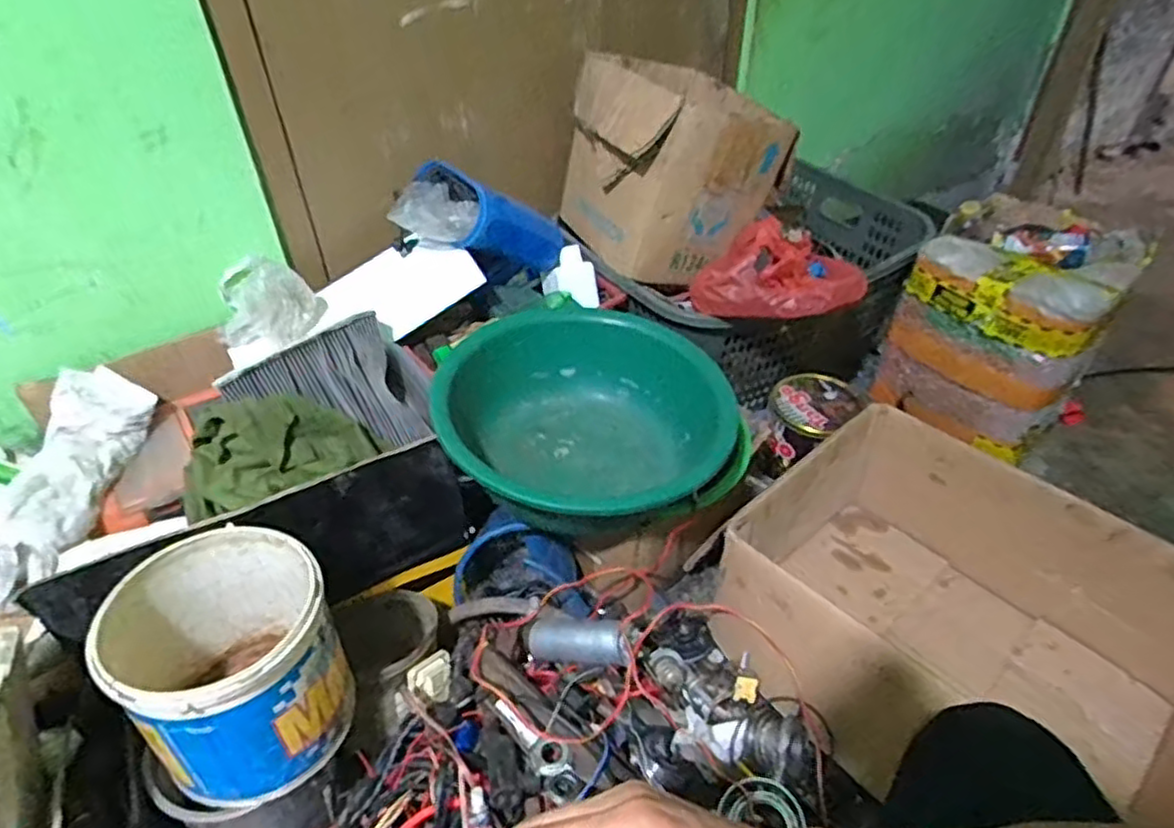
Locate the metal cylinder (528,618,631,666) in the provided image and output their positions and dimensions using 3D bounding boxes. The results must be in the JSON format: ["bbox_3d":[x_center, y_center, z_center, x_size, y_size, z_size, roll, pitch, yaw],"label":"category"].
[{"bbox_3d":[-0.011,0.269,0.829,0.145,0.042,0.053,-10,32,37],"label":"metal cylinder"}]

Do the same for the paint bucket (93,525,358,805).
[{"bbox_3d":[-0.327,0.234,0.659,0.171,0.185,0.185,-1,42,0],"label":"paint bucket"}]

